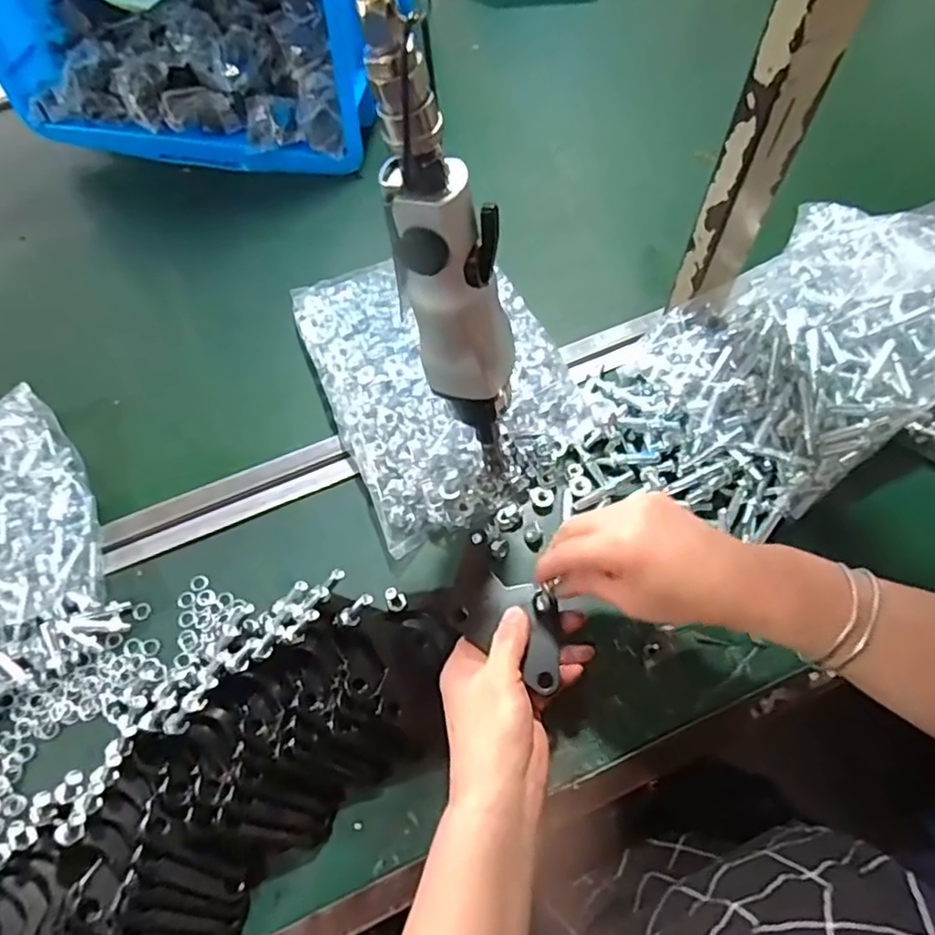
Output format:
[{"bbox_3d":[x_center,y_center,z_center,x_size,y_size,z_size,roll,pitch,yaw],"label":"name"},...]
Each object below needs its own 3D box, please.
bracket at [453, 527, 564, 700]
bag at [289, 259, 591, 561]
[{"bbox_3d":[0.025,0.096,0.415,0.056,0.014,0.109,-40,68,-16],"label":"bracket"},{"bbox_3d":[-0.025,-0.087,0.519,0.187,0.046,0.264,-23,65,-9],"label":"bag"}]

